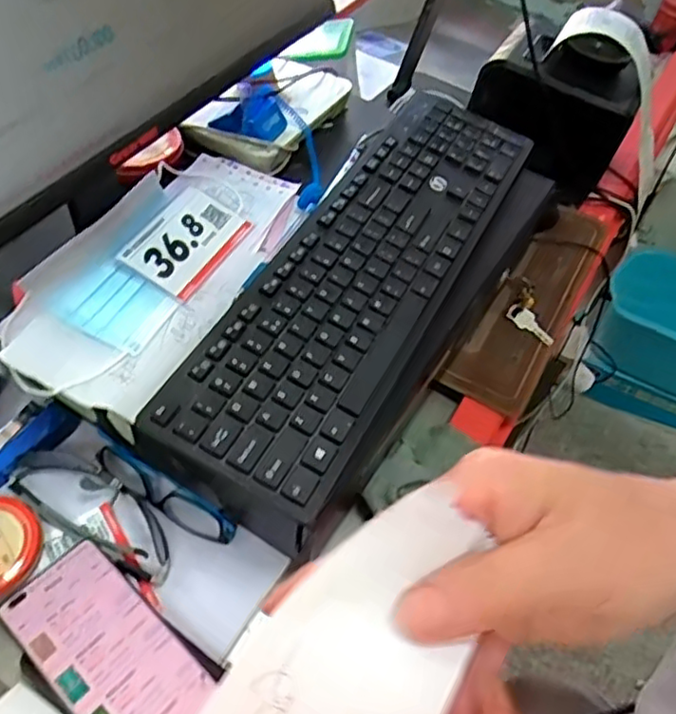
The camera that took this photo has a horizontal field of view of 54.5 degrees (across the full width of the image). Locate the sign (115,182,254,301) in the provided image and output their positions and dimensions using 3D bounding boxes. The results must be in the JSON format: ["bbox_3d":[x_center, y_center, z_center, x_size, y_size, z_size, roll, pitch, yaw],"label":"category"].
[{"bbox_3d":[-0.116,-0.091,0.502,0.063,0.006,0.097,33,55,1],"label":"sign"}]

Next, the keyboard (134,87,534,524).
[{"bbox_3d":[0.023,-0.074,0.502,0.128,0.025,0.401,24,55,12],"label":"keyboard"}]

